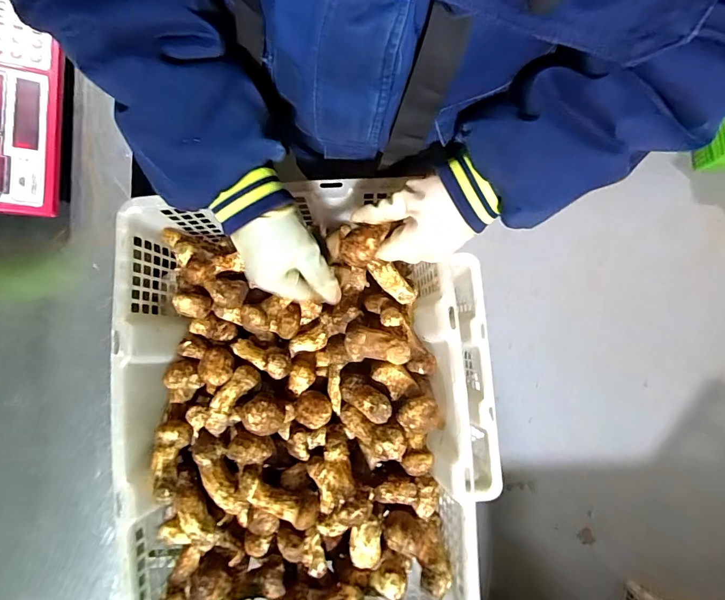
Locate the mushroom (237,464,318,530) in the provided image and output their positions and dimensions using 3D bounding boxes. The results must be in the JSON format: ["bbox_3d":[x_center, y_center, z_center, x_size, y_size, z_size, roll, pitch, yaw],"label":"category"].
[{"bbox_3d":[-0.092,0.212,0.433,0.092,0.027,0.032,24,83,4],"label":"mushroom"}]

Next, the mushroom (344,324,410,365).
[{"bbox_3d":[0.016,0.054,0.455,0.071,0.031,0.039,15,83,3],"label":"mushroom"}]

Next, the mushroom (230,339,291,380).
[{"bbox_3d":[-0.118,0.064,0.475,0.072,0.022,0.032,28,84,5],"label":"mushroom"}]

